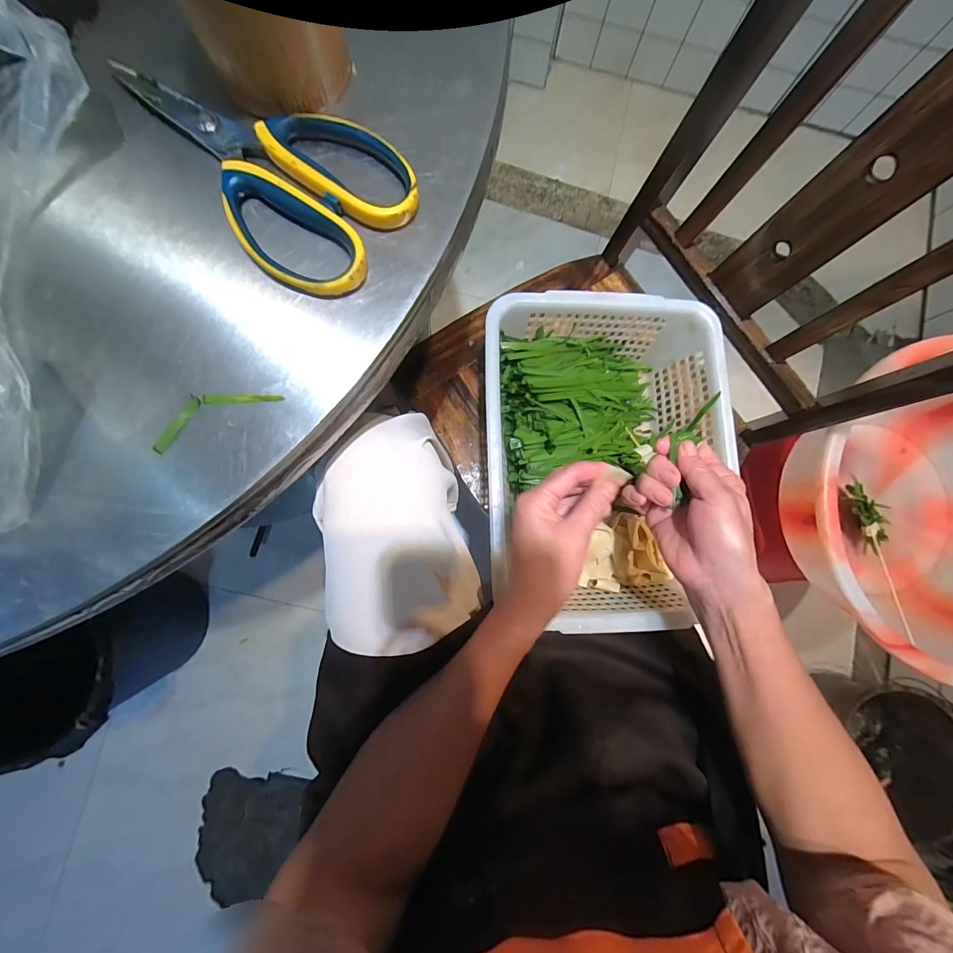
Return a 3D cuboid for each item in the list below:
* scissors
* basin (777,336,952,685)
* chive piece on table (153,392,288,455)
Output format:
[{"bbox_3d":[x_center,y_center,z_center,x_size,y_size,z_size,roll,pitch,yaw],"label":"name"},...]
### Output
[{"bbox_3d":[-0.126,-0.184,0.232,0.179,0.013,0.099,36,83,1],"label":"scissors"},{"bbox_3d":[0.585,0.054,0.529,0.397,0.152,0.361,0,84,-3],"label":"basin"},{"bbox_3d":[-0.145,-0.037,0.222,0.071,0.004,0.021,-27,86,-6],"label":"chive piece on table"}]

